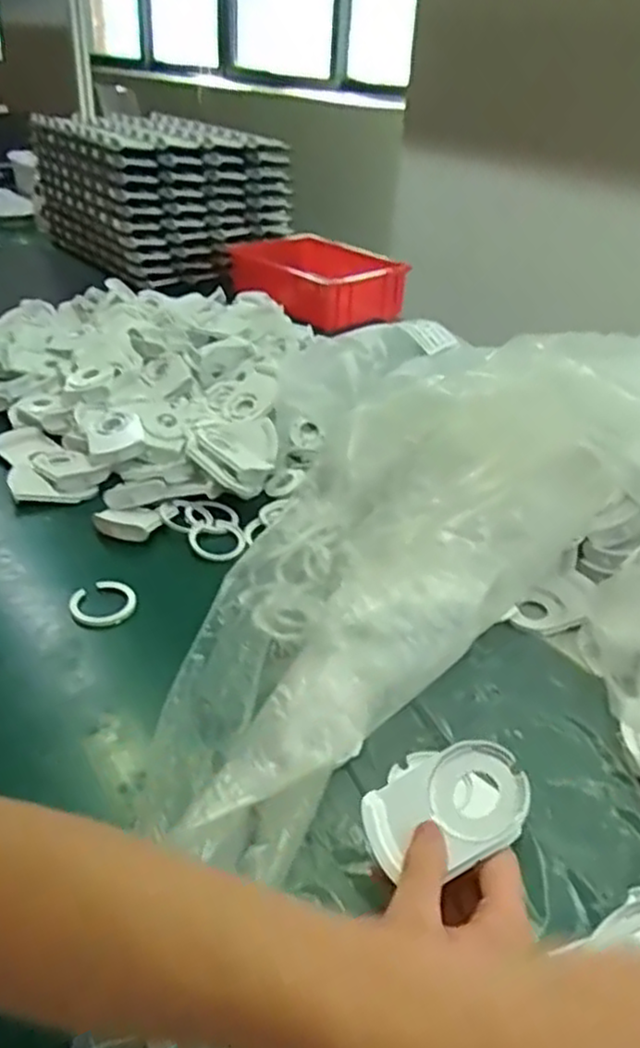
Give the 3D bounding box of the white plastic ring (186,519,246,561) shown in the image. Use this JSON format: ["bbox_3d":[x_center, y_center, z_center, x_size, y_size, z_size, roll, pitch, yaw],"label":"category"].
[{"bbox_3d":[-0.094,0.015,0.675,0.053,0.007,0.058,3,34,-2],"label":"white plastic ring"}]

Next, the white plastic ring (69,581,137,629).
[{"bbox_3d":[-0.177,0.064,0.593,0.050,0.005,0.050,3,34,-2],"label":"white plastic ring"}]

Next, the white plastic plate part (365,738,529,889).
[{"bbox_3d":[0.066,0.149,0.380,0.084,0.017,0.061,-30,44,-2],"label":"white plastic plate part"}]

